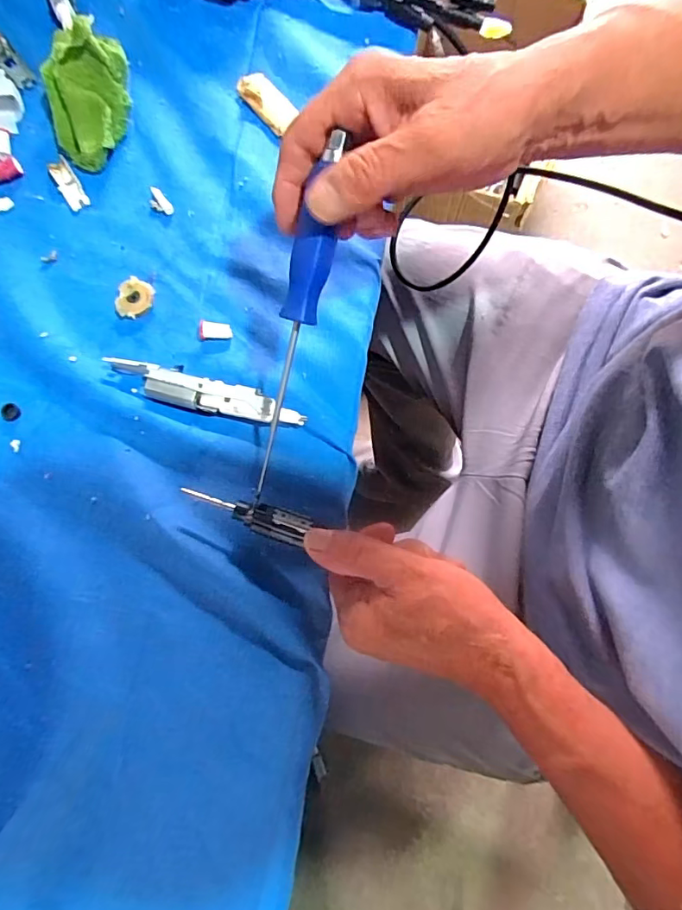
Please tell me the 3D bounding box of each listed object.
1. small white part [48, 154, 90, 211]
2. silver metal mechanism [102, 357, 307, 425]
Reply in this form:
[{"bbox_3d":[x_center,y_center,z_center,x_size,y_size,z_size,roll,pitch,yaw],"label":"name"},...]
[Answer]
[{"bbox_3d":[-0.190,-0.189,0.356,0.015,0.004,0.039,-29,81,-4],"label":"small white part"},{"bbox_3d":[-0.084,-0.038,0.317,0.124,0.013,0.022,16,80,4],"label":"silver metal mechanism"}]

